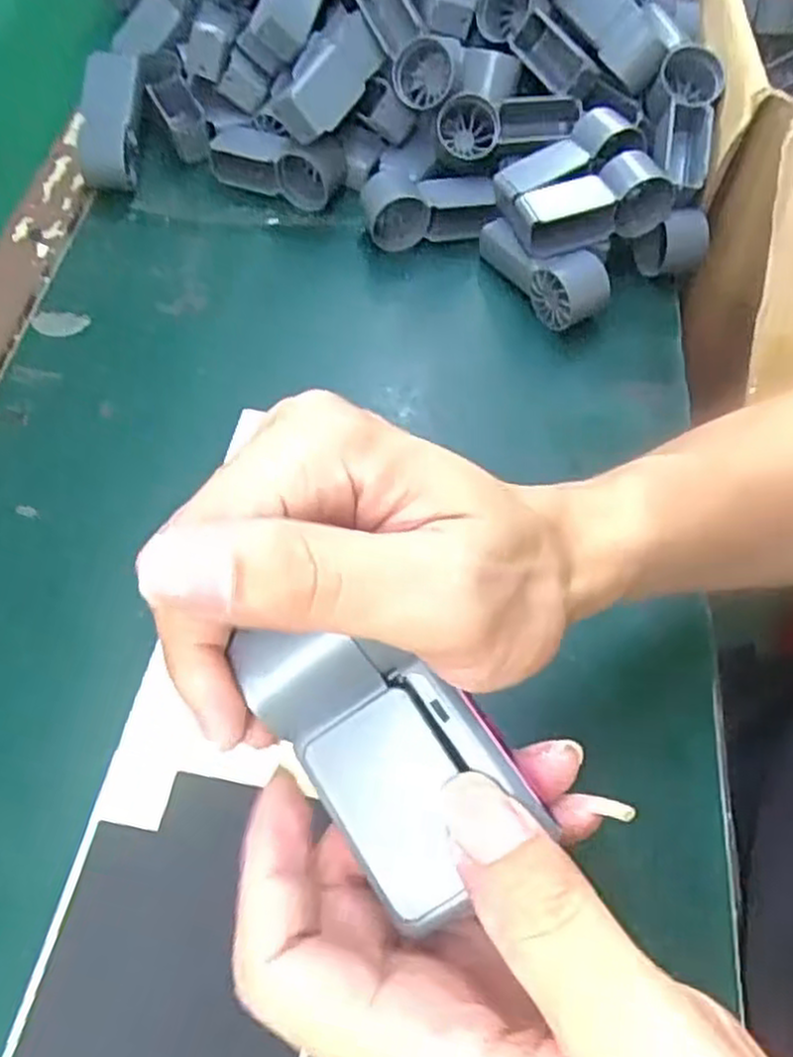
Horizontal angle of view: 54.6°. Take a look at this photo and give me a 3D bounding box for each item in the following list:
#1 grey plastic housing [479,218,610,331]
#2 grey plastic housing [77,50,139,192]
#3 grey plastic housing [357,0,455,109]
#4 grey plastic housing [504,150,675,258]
[{"bbox_3d":[0.091,-0.165,0.477,0.037,0.033,0.088,-29,64,-17],"label":"grey plastic housing"},{"bbox_3d":[-0.194,-0.275,0.514,0.041,0.023,0.089,1,94,-2],"label":"grey plastic housing"},{"bbox_3d":[0.002,-0.322,0.506,0.038,0.036,0.098,-33,94,-20],"label":"grey plastic housing"},{"bbox_3d":[0.118,-0.195,0.467,0.097,0.033,0.038,-15,61,-10],"label":"grey plastic housing"}]

